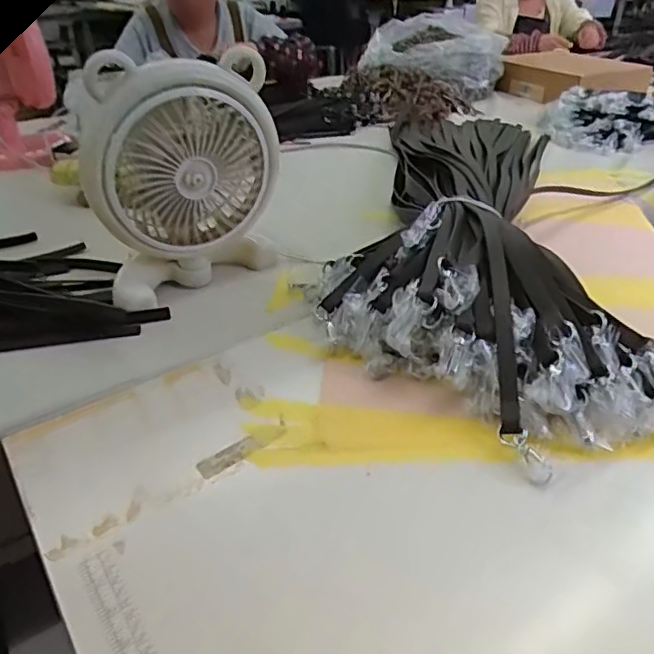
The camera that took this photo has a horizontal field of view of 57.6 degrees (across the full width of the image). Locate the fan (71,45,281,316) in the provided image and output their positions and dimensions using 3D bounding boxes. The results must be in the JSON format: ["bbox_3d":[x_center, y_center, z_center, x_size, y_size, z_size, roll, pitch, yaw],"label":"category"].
[{"bbox_3d":[-0.170,-0.172,0.703,0.216,0.255,0.083,-25,39,-32],"label":"fan"}]

